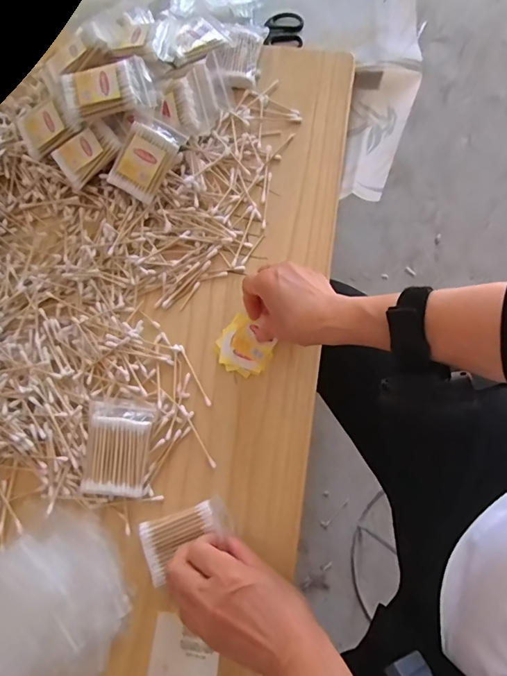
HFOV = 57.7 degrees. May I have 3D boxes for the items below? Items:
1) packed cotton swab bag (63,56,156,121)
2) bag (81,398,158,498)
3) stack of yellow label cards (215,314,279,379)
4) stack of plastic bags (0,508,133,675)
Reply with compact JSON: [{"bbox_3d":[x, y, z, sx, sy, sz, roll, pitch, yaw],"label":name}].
[{"bbox_3d":[-0.155,-0.271,0.494,0.089,0.021,0.055,-14,75,0],"label":"packed cotton swab bag"},{"bbox_3d":[-0.137,0.107,0.458,0.065,0.024,0.092,5,76,5],"label":"bag"},{"bbox_3d":[-0.009,0.010,0.482,0.057,0.004,0.056,33,77,10],"label":"stack of yellow label cards"},{"bbox_3d":[-0.195,0.258,0.410,0.171,0.019,0.150,-34,76,-5],"label":"stack of plastic bags"}]

